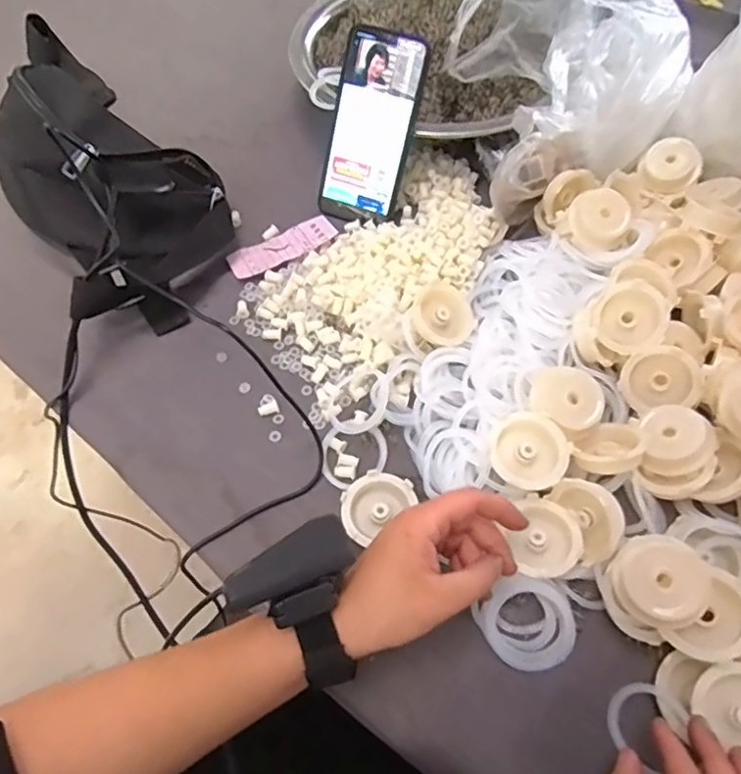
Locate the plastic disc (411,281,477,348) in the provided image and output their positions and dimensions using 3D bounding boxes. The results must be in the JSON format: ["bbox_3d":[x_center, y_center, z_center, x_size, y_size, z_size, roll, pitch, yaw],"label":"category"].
[{"bbox_3d":[0.059,-0.059,0.464,0.052,0.011,0.047,40,89,-10],"label":"plastic disc"}]

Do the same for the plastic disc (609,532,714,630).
[{"bbox_3d":[0.178,0.119,0.351,0.053,0.013,0.053,-12,62,24],"label":"plastic disc"}]

